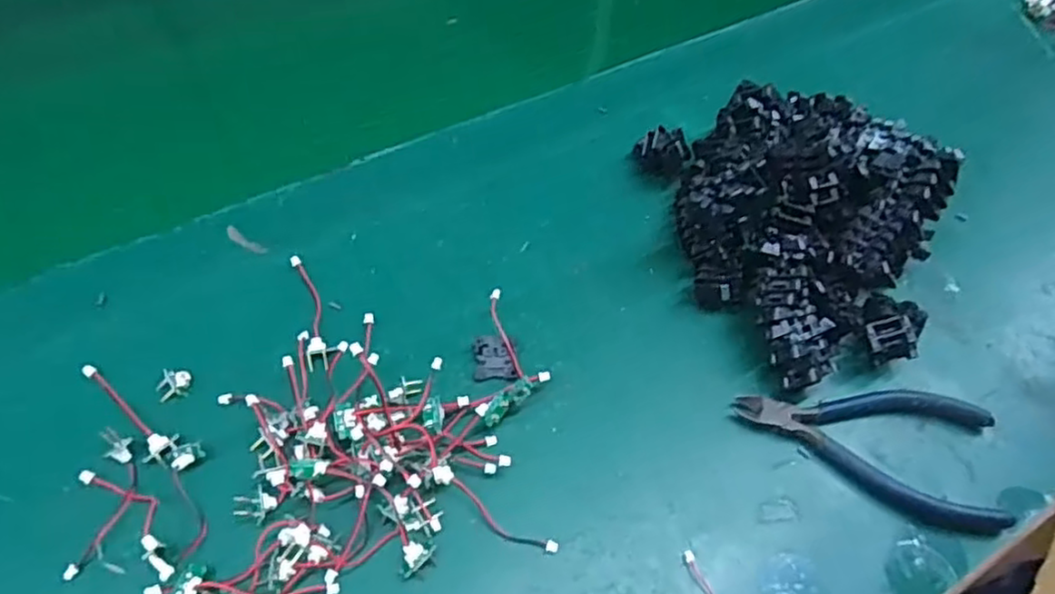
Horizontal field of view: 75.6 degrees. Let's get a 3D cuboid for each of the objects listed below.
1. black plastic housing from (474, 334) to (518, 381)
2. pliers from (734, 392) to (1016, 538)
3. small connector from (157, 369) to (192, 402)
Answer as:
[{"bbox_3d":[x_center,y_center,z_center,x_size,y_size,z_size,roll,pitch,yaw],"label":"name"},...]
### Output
[{"bbox_3d":[-0.016,0.028,0.331,0.020,0.006,0.023,-6,56,-8],"label":"black plastic housing"},{"bbox_3d":[0.156,0.070,0.312,0.116,0.013,0.059,9,55,2],"label":"pliers"},{"bbox_3d":[-0.163,0.040,0.315,0.013,0.004,0.016,-3,55,-6],"label":"small connector"}]

